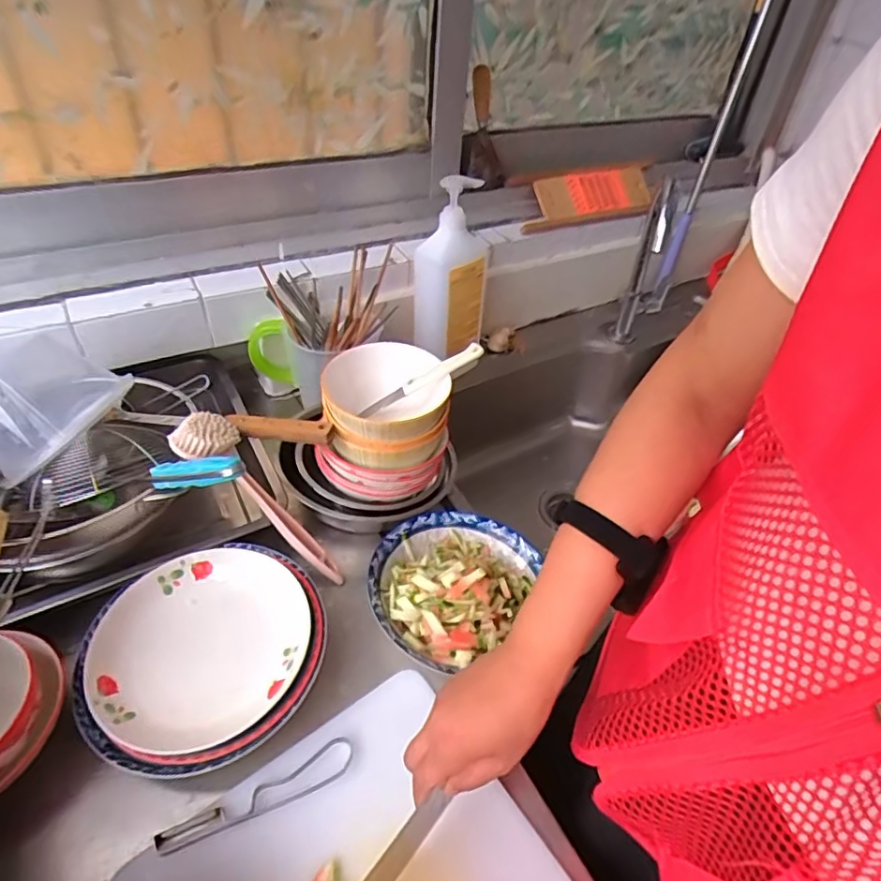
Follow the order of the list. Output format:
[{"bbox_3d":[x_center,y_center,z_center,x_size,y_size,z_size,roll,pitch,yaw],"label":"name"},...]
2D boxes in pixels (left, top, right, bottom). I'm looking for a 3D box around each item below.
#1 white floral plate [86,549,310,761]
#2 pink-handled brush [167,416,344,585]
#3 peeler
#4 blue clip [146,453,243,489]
[{"bbox_3d":[-0.224,0.195,0.540,0.190,0.029,0.186,3,47,-3],"label":"white floral plate"},{"bbox_3d":[-0.195,0.068,0.626,0.240,0.045,0.055,52,46,-15],"label":"pink-handled brush"},{"bbox_3d":[-0.151,0.304,0.479,0.163,0.007,0.030,-18,48,-23],"label":"peeler"},{"bbox_3d":[-0.228,0.030,0.522,0.125,0.019,0.024,-7,35,31],"label":"blue clip"}]

